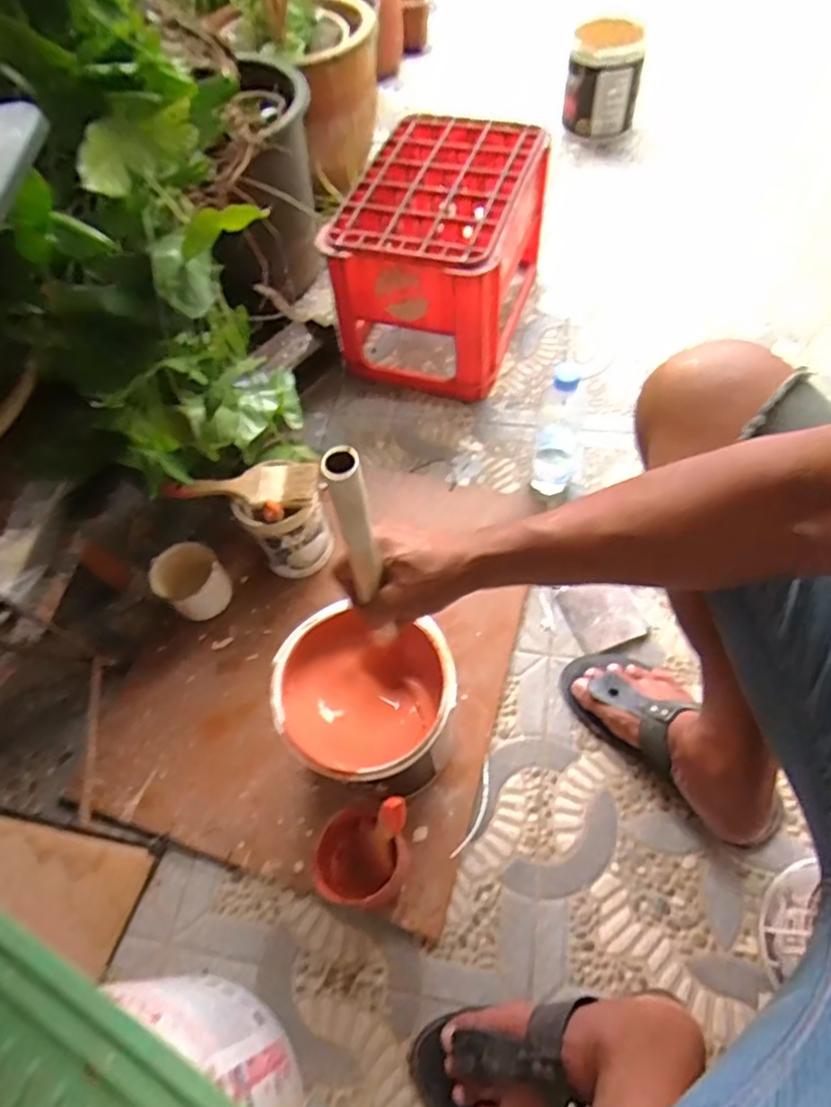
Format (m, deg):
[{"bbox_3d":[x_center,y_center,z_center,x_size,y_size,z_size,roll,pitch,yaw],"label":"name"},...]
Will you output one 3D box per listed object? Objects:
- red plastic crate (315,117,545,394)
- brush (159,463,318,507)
[{"bbox_3d":[0.052,-0.514,1.060,0.268,0.259,0.389,15,62,13],"label":"red plastic crate"},{"bbox_3d":[-0.226,-0.086,0.793,0.195,0.023,0.068,-7,60,1],"label":"brush"}]

